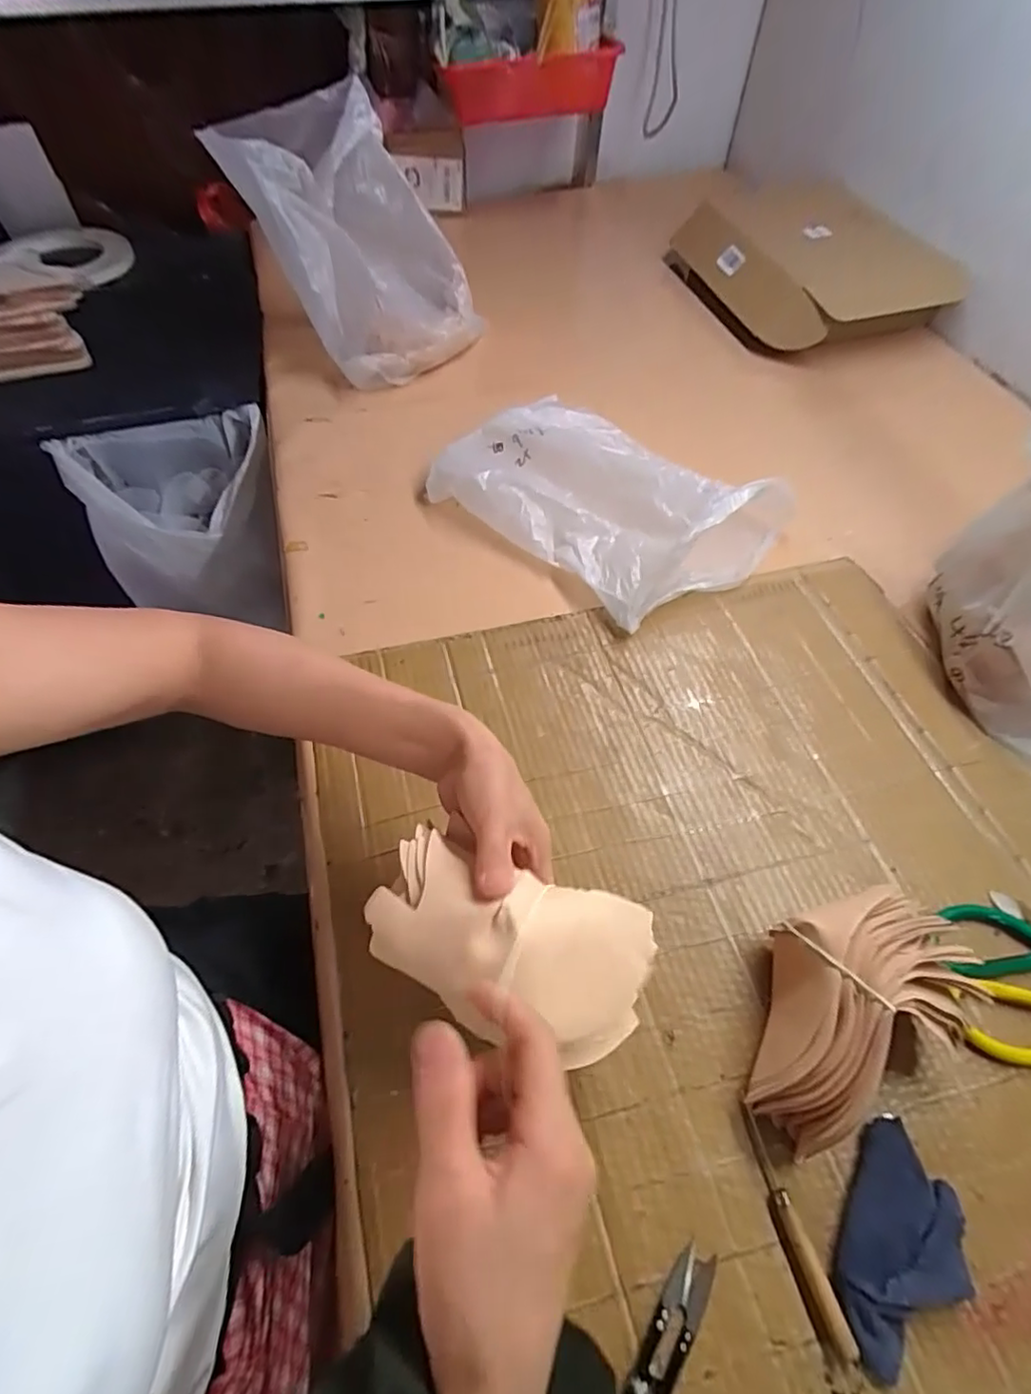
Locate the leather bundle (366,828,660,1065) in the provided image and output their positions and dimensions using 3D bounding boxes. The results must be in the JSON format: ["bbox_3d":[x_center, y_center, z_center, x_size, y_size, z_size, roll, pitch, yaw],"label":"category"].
[{"bbox_3d":[-0.001,0.134,0.340,0.160,0.088,0.095,16,57,9],"label":"leather bundle"}]

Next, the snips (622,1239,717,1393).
[{"bbox_3d":[0.079,0.353,0.323,0.022,0.008,0.099,32,61,19],"label":"snips"}]

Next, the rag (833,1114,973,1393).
[{"bbox_3d":[0.220,0.316,0.343,0.064,0.020,0.112,30,60,17],"label":"rag"}]

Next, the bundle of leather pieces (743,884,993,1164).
[{"bbox_3d":[0.207,0.194,0.387,0.157,0.082,0.102,-28,61,-19],"label":"bundle of leather pieces"}]

